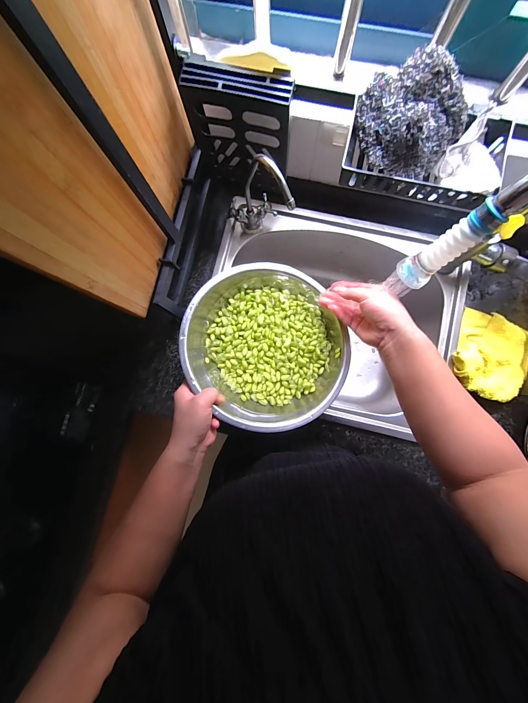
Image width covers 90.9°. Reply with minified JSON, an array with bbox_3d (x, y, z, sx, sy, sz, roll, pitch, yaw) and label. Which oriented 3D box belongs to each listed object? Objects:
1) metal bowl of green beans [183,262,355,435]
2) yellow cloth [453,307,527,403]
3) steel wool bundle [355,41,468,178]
[{"bbox_3d":[0.007,-0.016,0.418,0.248,0.088,0.253,0,84,2],"label":"metal bowl of green beans"},{"bbox_3d":[0.416,0.004,0.480,0.115,0.035,0.151,25,86,4],"label":"yellow cloth"},{"bbox_3d":[0.159,-0.255,0.284,0.090,0.051,0.102,-40,85,-2],"label":"steel wool bundle"}]

